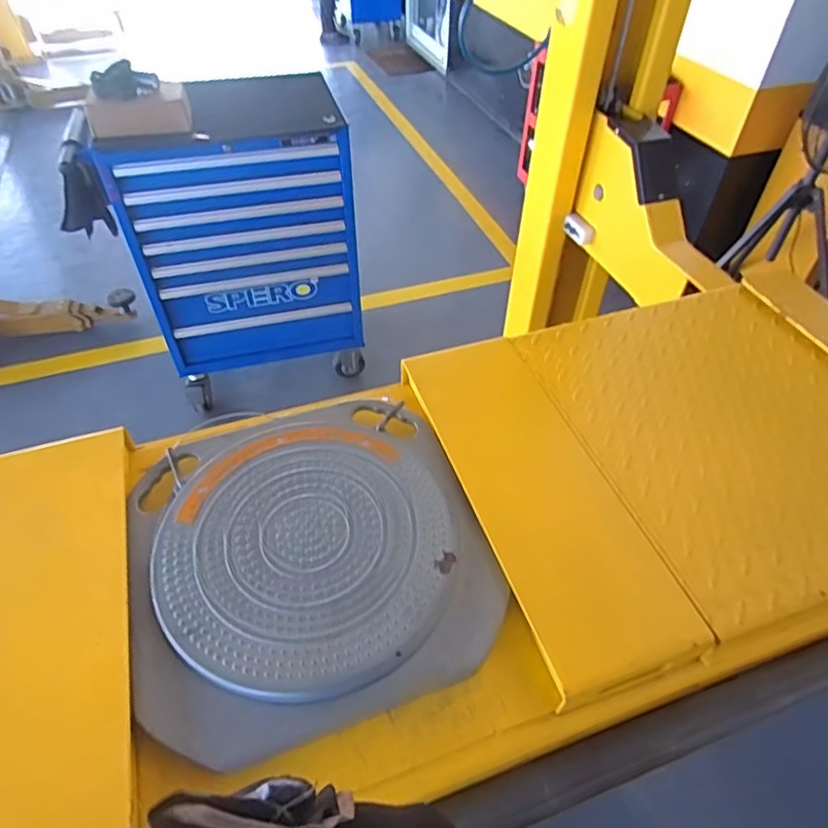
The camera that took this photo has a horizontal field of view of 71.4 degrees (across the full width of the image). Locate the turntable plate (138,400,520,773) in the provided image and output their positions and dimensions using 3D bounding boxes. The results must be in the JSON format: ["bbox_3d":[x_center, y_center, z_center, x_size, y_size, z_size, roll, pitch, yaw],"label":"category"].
[{"bbox_3d":[-0.120,0.145,0.661,0.376,0.045,0.385,0,48,0],"label":"turntable plate"}]

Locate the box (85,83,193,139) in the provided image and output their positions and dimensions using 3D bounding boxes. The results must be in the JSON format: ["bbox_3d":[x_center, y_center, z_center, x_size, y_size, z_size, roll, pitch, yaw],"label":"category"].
[{"bbox_3d":[-0.733,-0.810,1.544,0.252,0.086,0.115,-12,49,-11],"label":"box"}]

